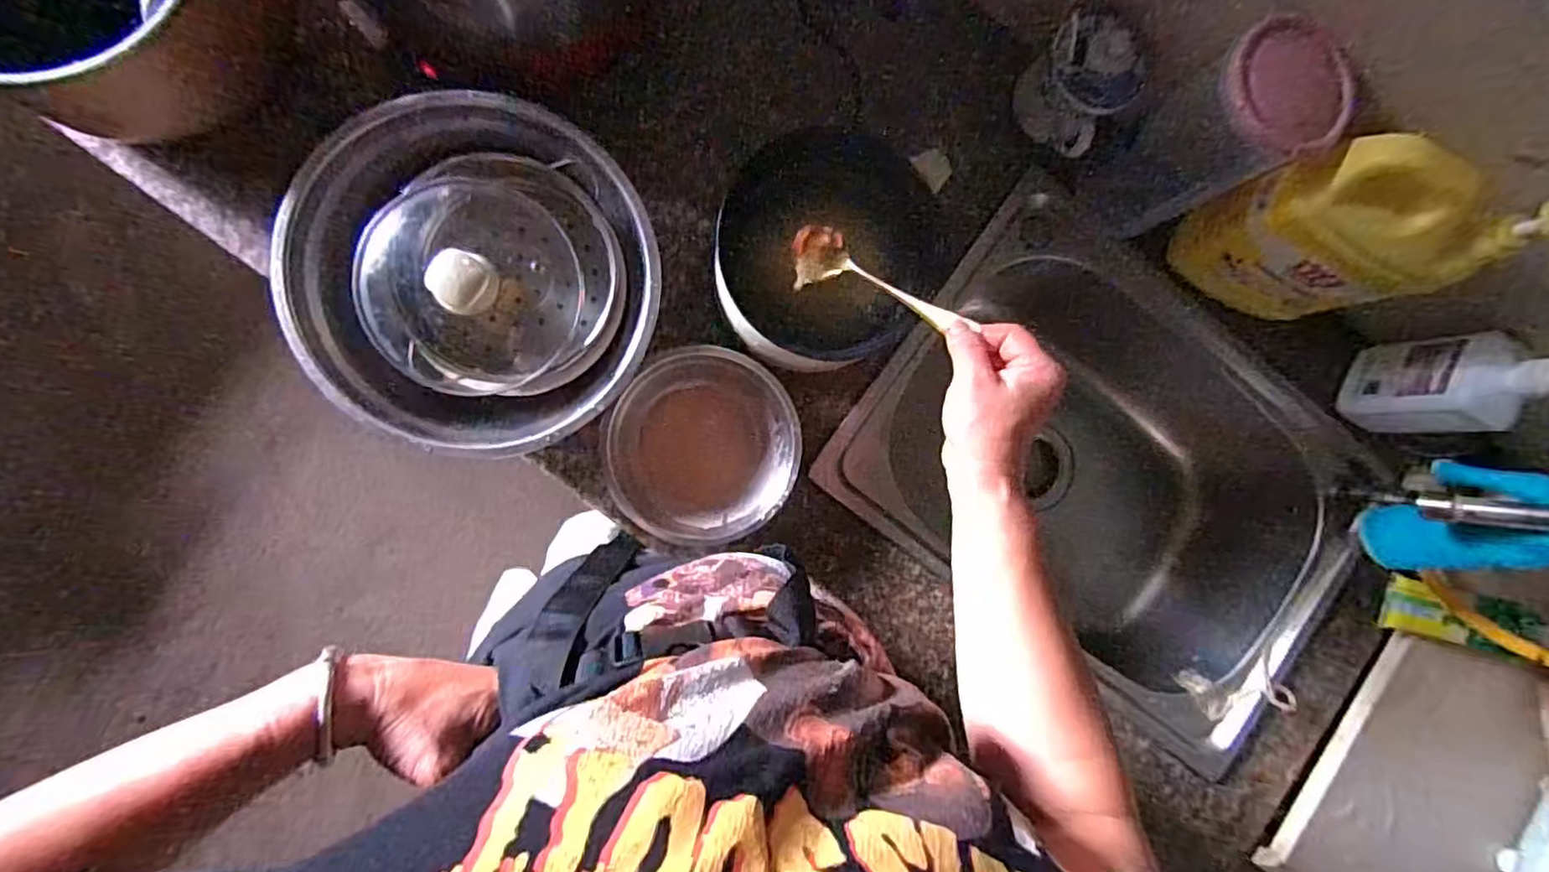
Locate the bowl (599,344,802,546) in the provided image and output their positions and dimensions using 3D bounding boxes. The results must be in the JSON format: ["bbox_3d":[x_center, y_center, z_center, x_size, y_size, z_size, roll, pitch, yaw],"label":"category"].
[{"bbox_3d":[-0.065,0.008,0.590,0.160,0.062,0.164,0,88,-9],"label":"bowl"}]

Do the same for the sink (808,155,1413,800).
[{"bbox_3d":[0.349,0.040,0.768,0.543,0.235,0.395,37,83,-6],"label":"sink"}]

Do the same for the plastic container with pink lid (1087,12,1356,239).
[{"bbox_3d":[0.353,-0.247,0.559,0.078,0.189,0.096,-33,94,-8],"label":"plastic container with pink lid"}]

